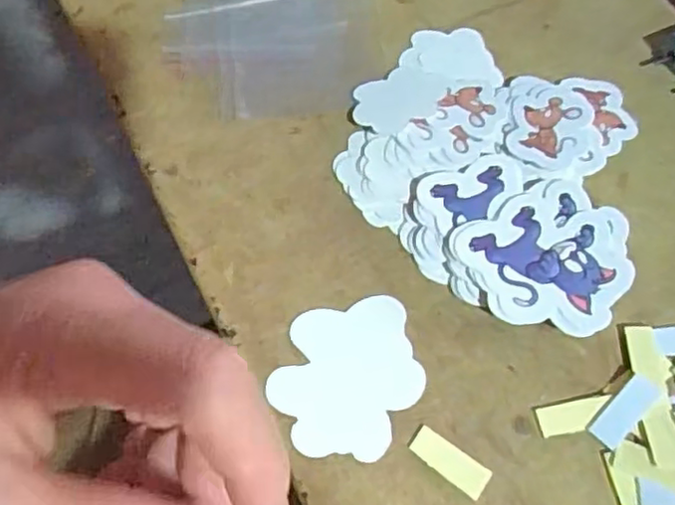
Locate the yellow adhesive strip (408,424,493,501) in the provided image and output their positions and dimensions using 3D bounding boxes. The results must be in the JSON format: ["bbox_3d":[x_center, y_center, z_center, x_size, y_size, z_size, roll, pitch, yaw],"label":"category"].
[{"bbox_3d":[0.039,0.073,0.237,0.029,0.004,0.011,34,69,15],"label":"yellow adhesive strip"}]

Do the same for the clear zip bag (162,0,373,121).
[{"bbox_3d":[-0.031,-0.103,0.319,0.094,0.006,0.095,-1,64,-1],"label":"clear zip bag"}]

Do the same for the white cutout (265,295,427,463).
[{"bbox_3d":[0.004,0.044,0.251,0.051,0.004,0.062,20,66,9],"label":"white cutout"}]

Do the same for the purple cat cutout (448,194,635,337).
[{"bbox_3d":[0.078,0.003,0.261,0.066,0.004,0.051,10,65,4],"label":"purple cat cutout"}]

